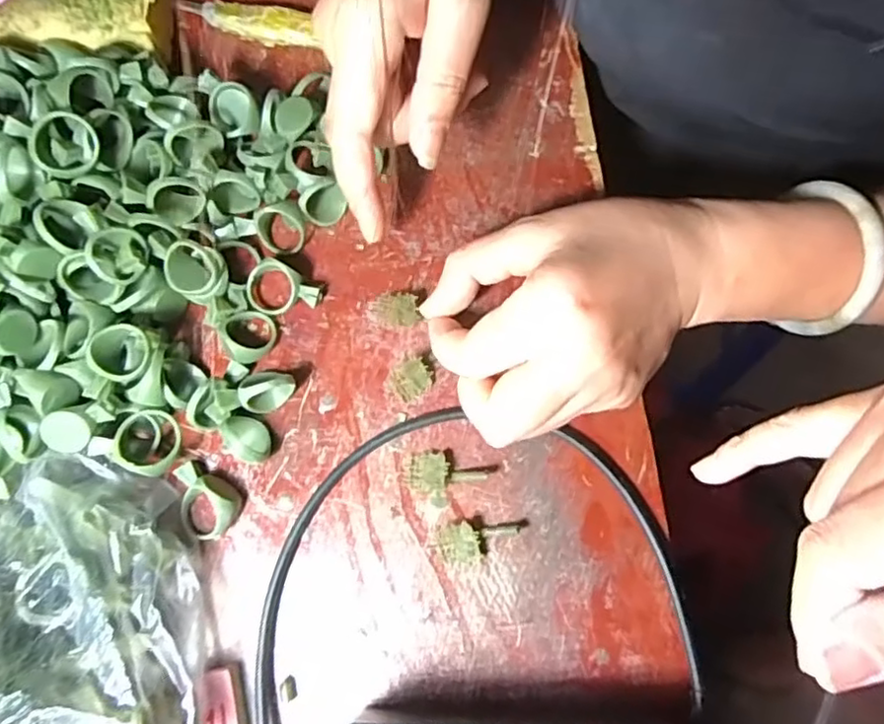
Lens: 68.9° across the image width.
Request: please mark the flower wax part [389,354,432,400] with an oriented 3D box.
[{"bbox_3d":[-0.015,0.006,0.295,0.019,0.011,0.017,-36,78,-9],"label":"flower wax part"}]

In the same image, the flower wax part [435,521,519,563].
[{"bbox_3d":[0.015,0.078,0.277,0.033,0.008,0.016,4,75,1],"label":"flower wax part"}]

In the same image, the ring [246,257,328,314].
[{"bbox_3d":[-0.075,-0.033,0.303,0.034,0.016,0.022,20,76,5],"label":"ring"}]

